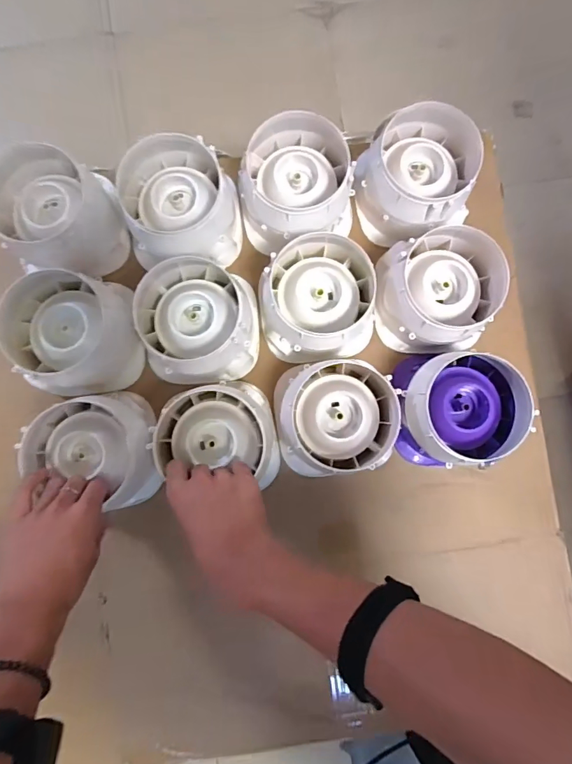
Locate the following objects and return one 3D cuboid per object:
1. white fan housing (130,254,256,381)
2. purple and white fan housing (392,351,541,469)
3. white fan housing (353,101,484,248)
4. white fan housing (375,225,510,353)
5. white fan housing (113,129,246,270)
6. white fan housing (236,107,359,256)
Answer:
[{"bbox_3d":[-0.103,-0.071,0.537,0.135,0.080,0.146,-10,86,-3],"label":"white fan housing"},{"bbox_3d":[0.201,0.033,0.534,0.124,0.094,0.128,3,85,-2],"label":"purple and white fan housing"},{"bbox_3d":[0.160,-0.254,0.562,0.135,0.088,0.139,-9,86,-3],"label":"white fan housing"},{"bbox_3d":[0.181,-0.108,0.542,0.133,0.085,0.136,0,85,-2],"label":"white fan housing"},{"bbox_3d":[-0.126,-0.214,0.549,0.135,0.081,0.150,-9,86,-3],"label":"white fan housing"},{"bbox_3d":[0.015,-0.237,0.548,0.139,0.098,0.129,-5,85,-2],"label":"white fan housing"}]

